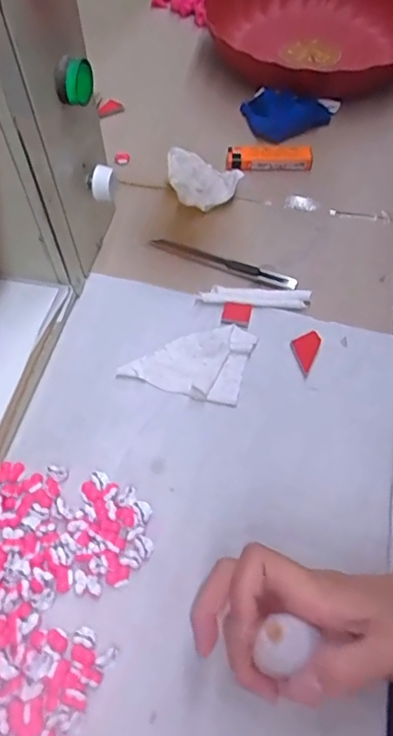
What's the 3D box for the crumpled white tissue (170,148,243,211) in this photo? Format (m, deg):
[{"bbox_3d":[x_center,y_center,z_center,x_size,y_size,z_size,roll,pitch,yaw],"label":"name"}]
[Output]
[{"bbox_3d":[0.006,-0.170,0.491,0.066,0.021,0.051,5,59,4],"label":"crumpled white tissue"}]

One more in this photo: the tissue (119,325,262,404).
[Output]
[{"bbox_3d":[-0.004,-0.011,0.409,0.085,0.006,0.067,16,61,10],"label":"tissue"}]

